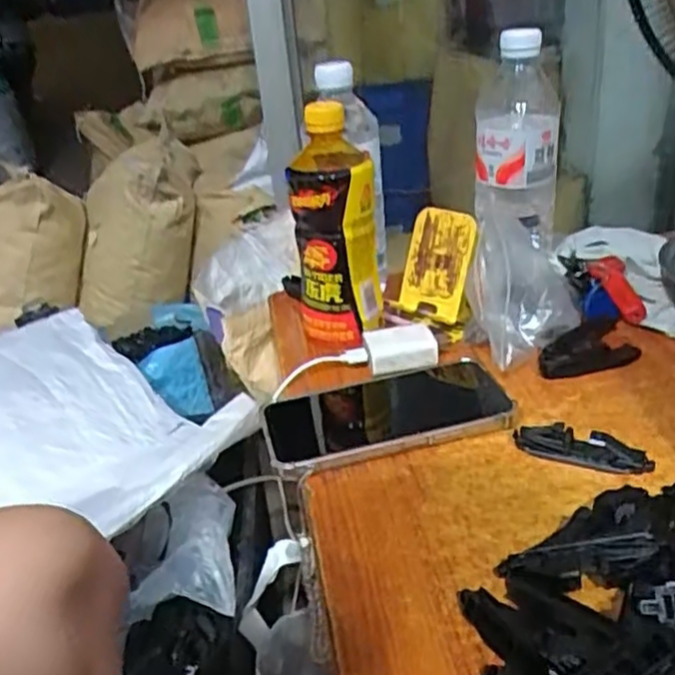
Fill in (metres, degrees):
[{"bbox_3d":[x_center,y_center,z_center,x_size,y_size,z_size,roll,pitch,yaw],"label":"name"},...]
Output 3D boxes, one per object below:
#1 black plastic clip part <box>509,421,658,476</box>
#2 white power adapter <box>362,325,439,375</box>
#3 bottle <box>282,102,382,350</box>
[{"bbox_3d":[0.150,0.068,0.438,0.079,0.019,0.018,10,31,30],"label":"black plastic clip part"},{"bbox_3d":[0.049,0.009,0.558,0.054,0.021,0.041,-8,27,-1],"label":"white power adapter"},{"bbox_3d":[-0.006,-0.090,0.569,0.073,0.181,0.068,-6,27,3],"label":"bottle"}]

